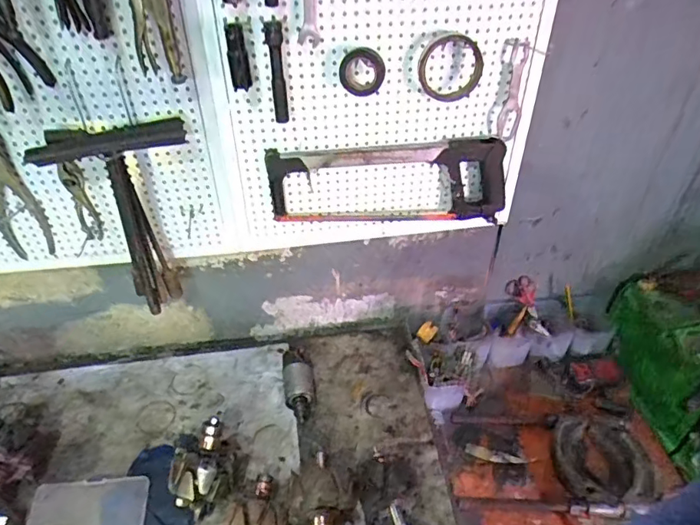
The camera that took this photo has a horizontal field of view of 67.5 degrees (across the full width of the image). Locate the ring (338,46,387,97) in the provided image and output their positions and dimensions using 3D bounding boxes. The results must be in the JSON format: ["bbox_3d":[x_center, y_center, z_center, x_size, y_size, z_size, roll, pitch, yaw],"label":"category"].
[{"bbox_3d":[0.017,-0.272,0.749,0.066,0.069,0.018,-3,40,-1],"label":"ring"}]

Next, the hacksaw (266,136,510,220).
[{"bbox_3d":[0.064,-0.131,0.887,0.394,0.148,0.040,-3,40,-2],"label":"hacksaw"}]

